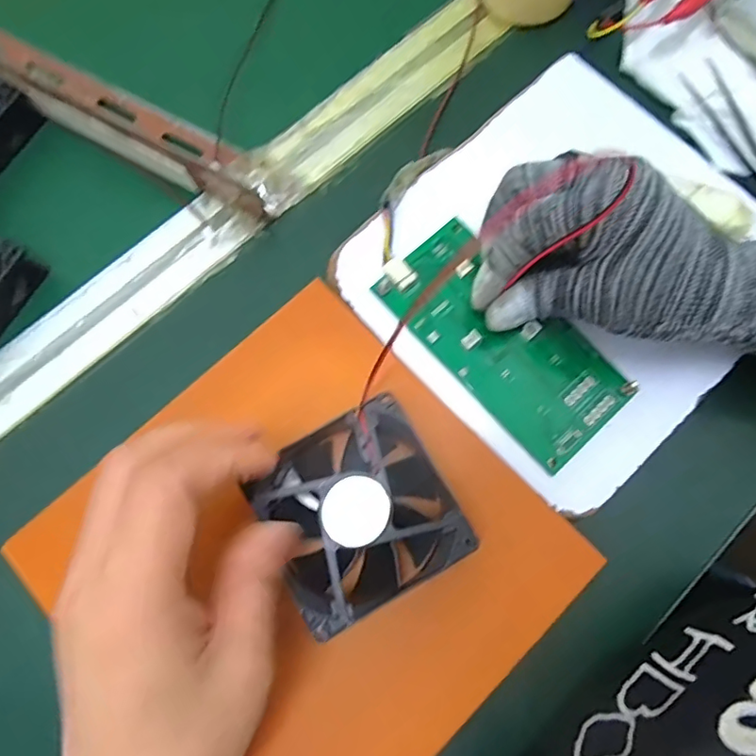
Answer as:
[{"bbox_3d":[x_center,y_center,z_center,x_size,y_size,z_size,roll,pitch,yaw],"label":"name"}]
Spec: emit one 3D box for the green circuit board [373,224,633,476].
[{"bbox_3d":[0.064,-0.021,0.286,0.064,0.008,0.134,-44,80,-11],"label":"green circuit board"}]

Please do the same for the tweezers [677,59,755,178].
[{"bbox_3d":[0.220,-0.136,0.324,0.017,0.013,0.120,-25,74,-4],"label":"tweezers"}]

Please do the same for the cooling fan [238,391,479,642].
[{"bbox_3d":[-0.009,0.059,0.245,0.078,0.027,0.079,-28,76,-7],"label":"cooling fan"}]

